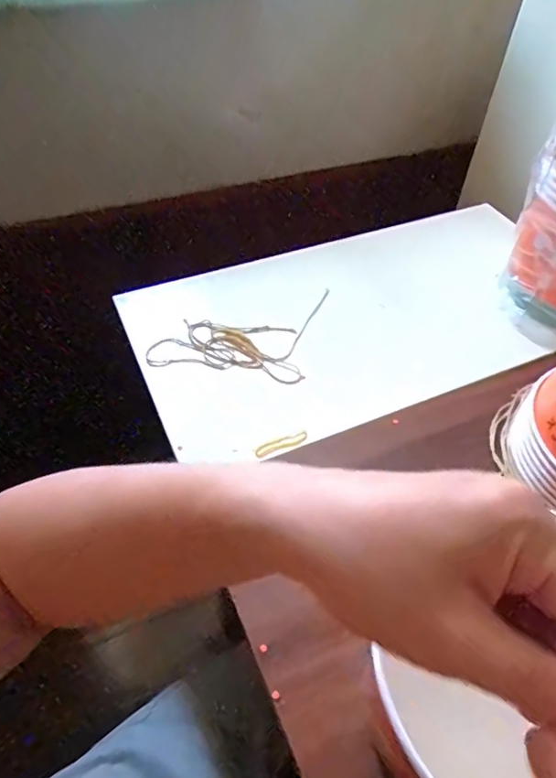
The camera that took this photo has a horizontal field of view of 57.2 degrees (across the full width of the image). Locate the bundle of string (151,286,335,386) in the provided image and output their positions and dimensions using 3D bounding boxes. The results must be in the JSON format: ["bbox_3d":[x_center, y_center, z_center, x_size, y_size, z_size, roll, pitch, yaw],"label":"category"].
[{"bbox_3d":[-0.042,-0.068,0.579,0.175,0.013,0.135,6,50,3],"label":"bundle of string"}]

